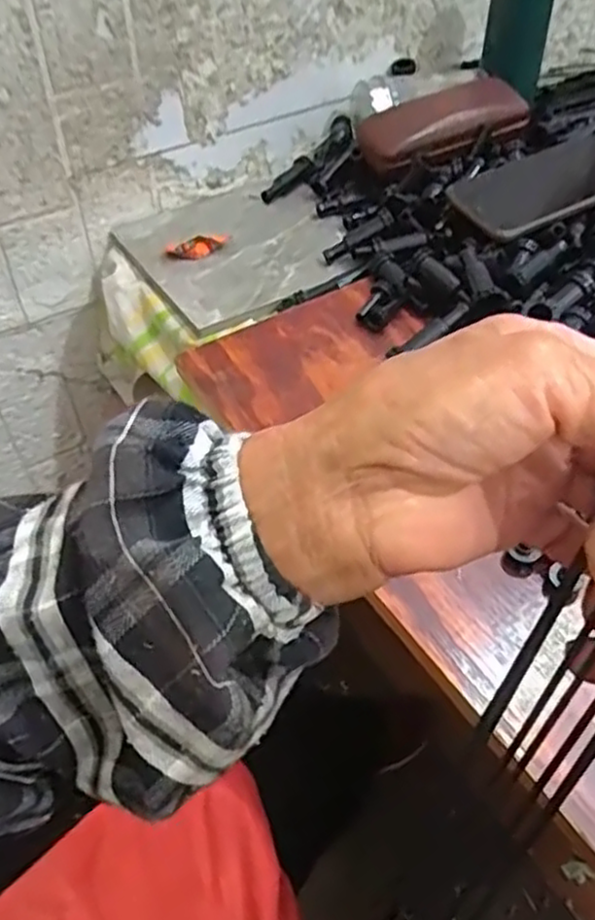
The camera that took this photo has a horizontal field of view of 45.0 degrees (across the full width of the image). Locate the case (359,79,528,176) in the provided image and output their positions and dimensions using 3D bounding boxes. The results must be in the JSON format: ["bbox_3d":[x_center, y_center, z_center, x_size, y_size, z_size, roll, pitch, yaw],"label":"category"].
[{"bbox_3d":[0.132,-0.306,0.656,0.156,0.036,0.073,-21,49,-17],"label":"case"}]

